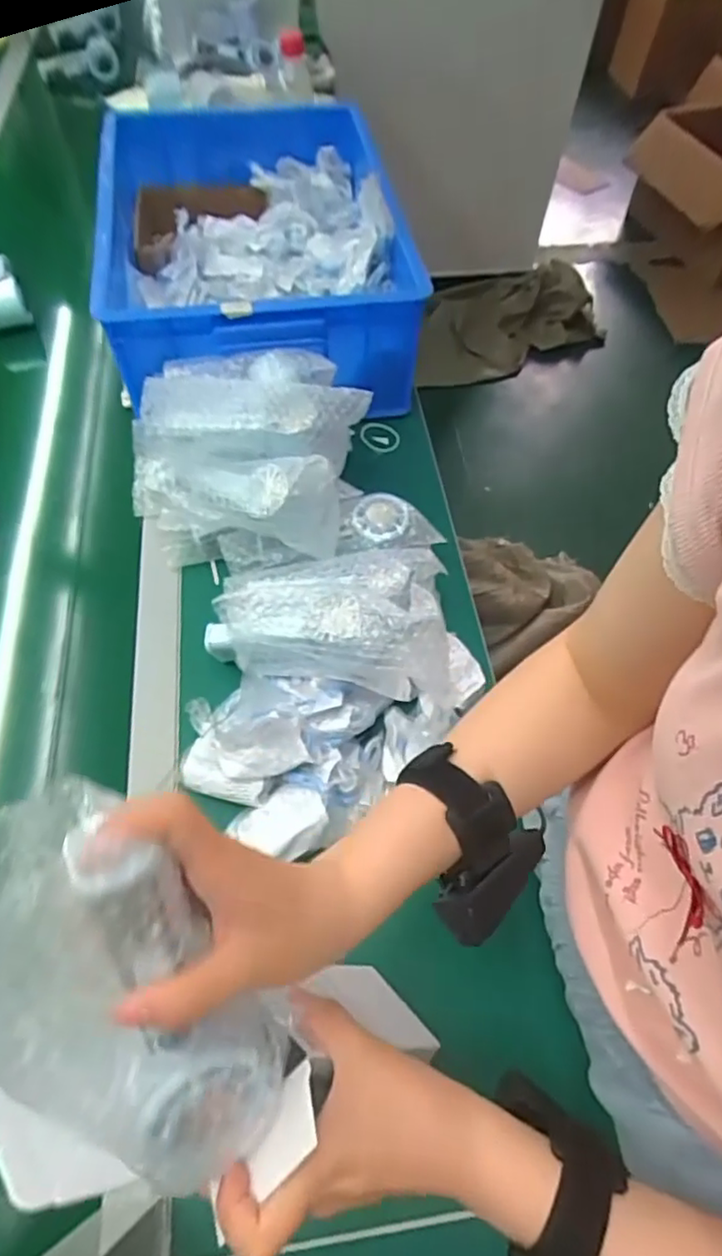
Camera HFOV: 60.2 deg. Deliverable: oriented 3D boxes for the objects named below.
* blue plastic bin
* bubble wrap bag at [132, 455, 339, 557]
[{"bbox_3d":[-0.128,-0.466,0.774,0.331,0.159,0.475,-7,60,-6],"label":"blue plastic bin"},{"bbox_3d":[-0.138,-0.131,0.622,0.246,0.092,0.076,11,58,23],"label":"bubble wrap bag"}]

